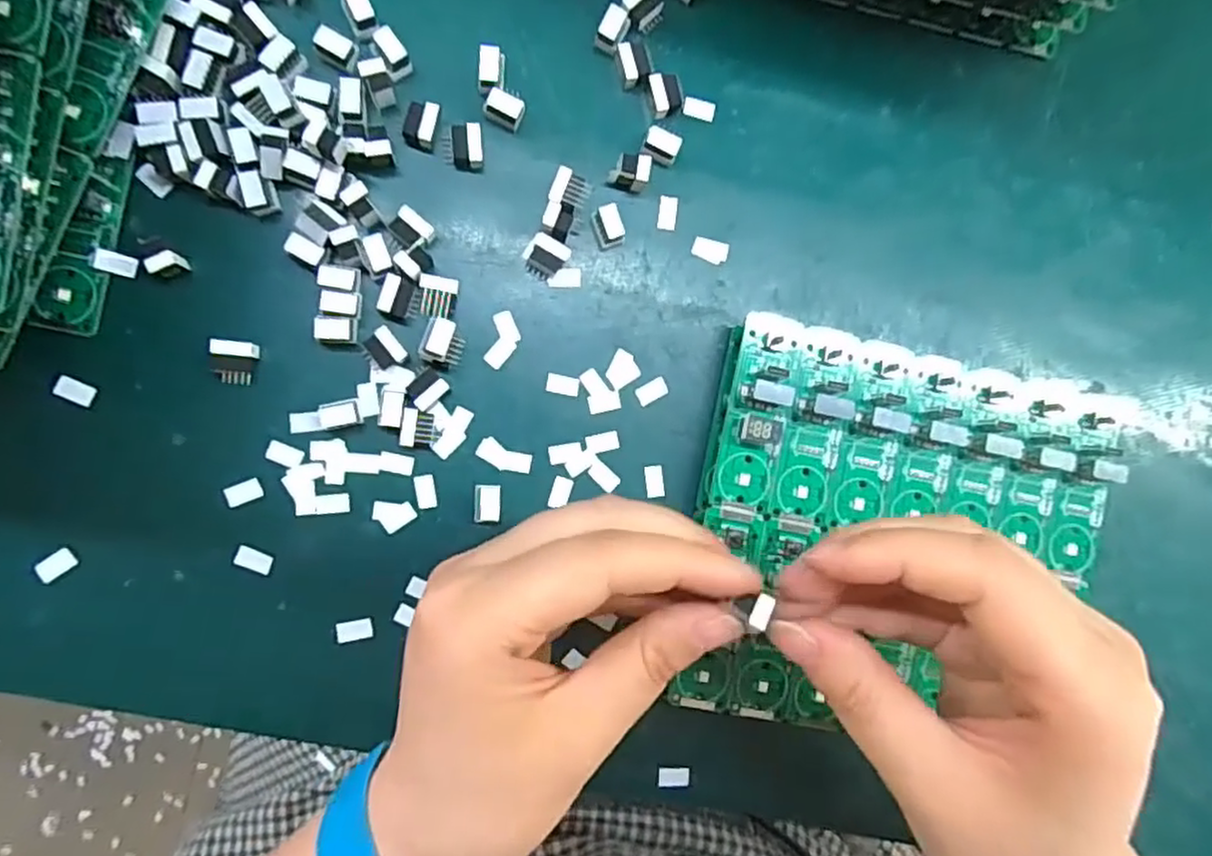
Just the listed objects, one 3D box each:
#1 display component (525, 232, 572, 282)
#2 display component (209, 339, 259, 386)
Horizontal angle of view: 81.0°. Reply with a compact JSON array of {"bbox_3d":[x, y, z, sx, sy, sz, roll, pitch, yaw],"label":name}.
[{"bbox_3d":[-0.021,-0.060,0.250,0.013,0.009,0.013,26,87,-7],"label":"display component"},{"bbox_3d":[-0.123,-0.022,0.234,0.013,0.010,0.014,8,89,-7],"label":"display component"}]

